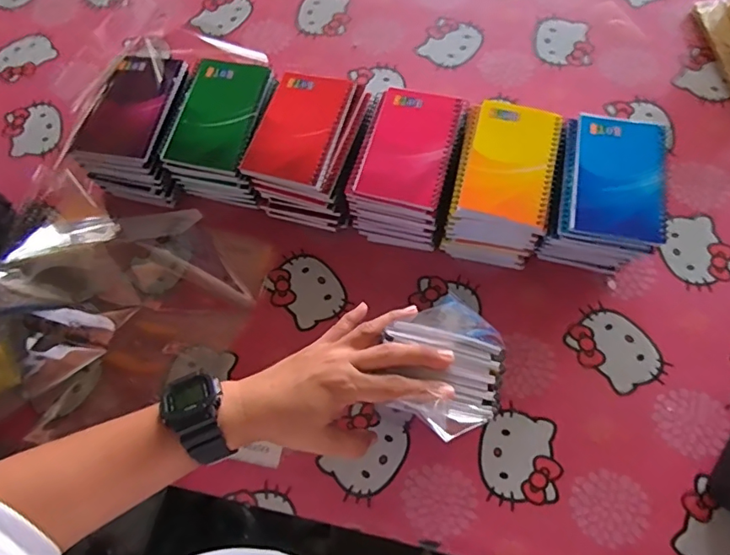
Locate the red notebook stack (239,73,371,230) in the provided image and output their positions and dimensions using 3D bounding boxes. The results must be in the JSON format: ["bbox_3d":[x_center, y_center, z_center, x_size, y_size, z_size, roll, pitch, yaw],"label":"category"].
[{"bbox_3d":[-0.059,-0.137,0.553,0.101,0.091,0.136,17,69,9],"label":"red notebook stack"}]

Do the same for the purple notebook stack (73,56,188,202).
[{"bbox_3d":[-0.247,-0.168,0.573,0.096,0.091,0.141,14,68,8],"label":"purple notebook stack"}]

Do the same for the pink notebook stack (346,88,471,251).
[{"bbox_3d":[0.046,-0.116,0.541,0.090,0.087,0.137,15,69,9],"label":"pink notebook stack"}]

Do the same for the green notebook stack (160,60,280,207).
[{"bbox_3d":[-0.153,-0.158,0.566,0.096,0.085,0.132,12,68,7],"label":"green notebook stack"}]

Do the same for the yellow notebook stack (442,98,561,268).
[{"bbox_3d":[0.140,-0.094,0.528,0.089,0.089,0.135,12,68,8],"label":"yellow notebook stack"}]

